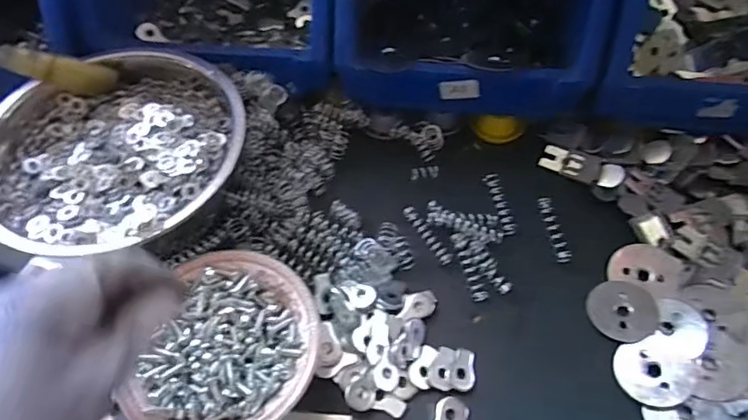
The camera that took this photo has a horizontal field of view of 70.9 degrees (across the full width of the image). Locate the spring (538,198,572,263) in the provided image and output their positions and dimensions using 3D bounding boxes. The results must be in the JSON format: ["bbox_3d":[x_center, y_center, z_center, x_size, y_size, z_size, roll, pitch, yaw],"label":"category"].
[{"bbox_3d":[0.139,0.015,0.404,0.012,0.007,0.054,-8,58,-5],"label":"spring"}]

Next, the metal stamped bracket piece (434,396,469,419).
[{"bbox_3d":[0.047,0.133,0.336,0.030,0.004,0.018,-37,65,-21],"label":"metal stamped bracket piece"}]

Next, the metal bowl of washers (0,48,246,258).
[{"bbox_3d":[-0.184,-0.037,0.386,0.179,0.059,0.172,0,58,0],"label":"metal bowl of washers"}]

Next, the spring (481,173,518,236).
[{"bbox_3d":[0.100,-0.006,0.415,0.012,0.008,0.057,-8,58,-5],"label":"spring"}]

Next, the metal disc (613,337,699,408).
[{"bbox_3d":[0.184,0.108,0.348,0.040,0.005,0.048,-47,48,-6],"label":"metal disc"}]

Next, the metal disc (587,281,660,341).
[{"bbox_3d":[0.177,0.071,0.371,0.047,0.006,0.044,0,58,0],"label":"metal disc"}]

